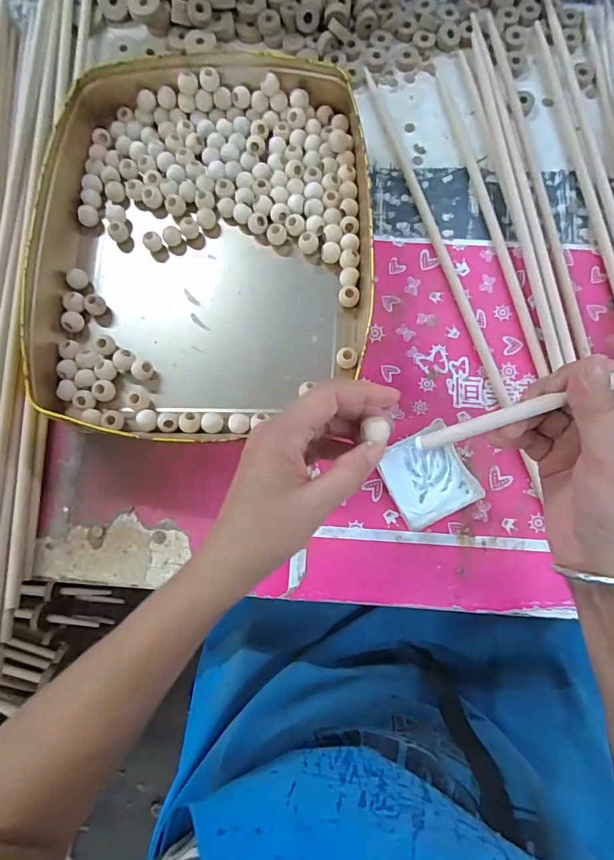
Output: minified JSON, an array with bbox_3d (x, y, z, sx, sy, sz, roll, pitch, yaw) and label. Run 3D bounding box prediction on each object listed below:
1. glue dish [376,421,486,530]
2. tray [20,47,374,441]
[{"bbox_3d":[0.109,0.042,0.402,0.075,0.011,0.077,-27,79,-4],"label":"glue dish"},{"bbox_3d":[-0.094,-0.177,0.425,0.306,0.054,0.372,3,79,2],"label":"tray"}]

